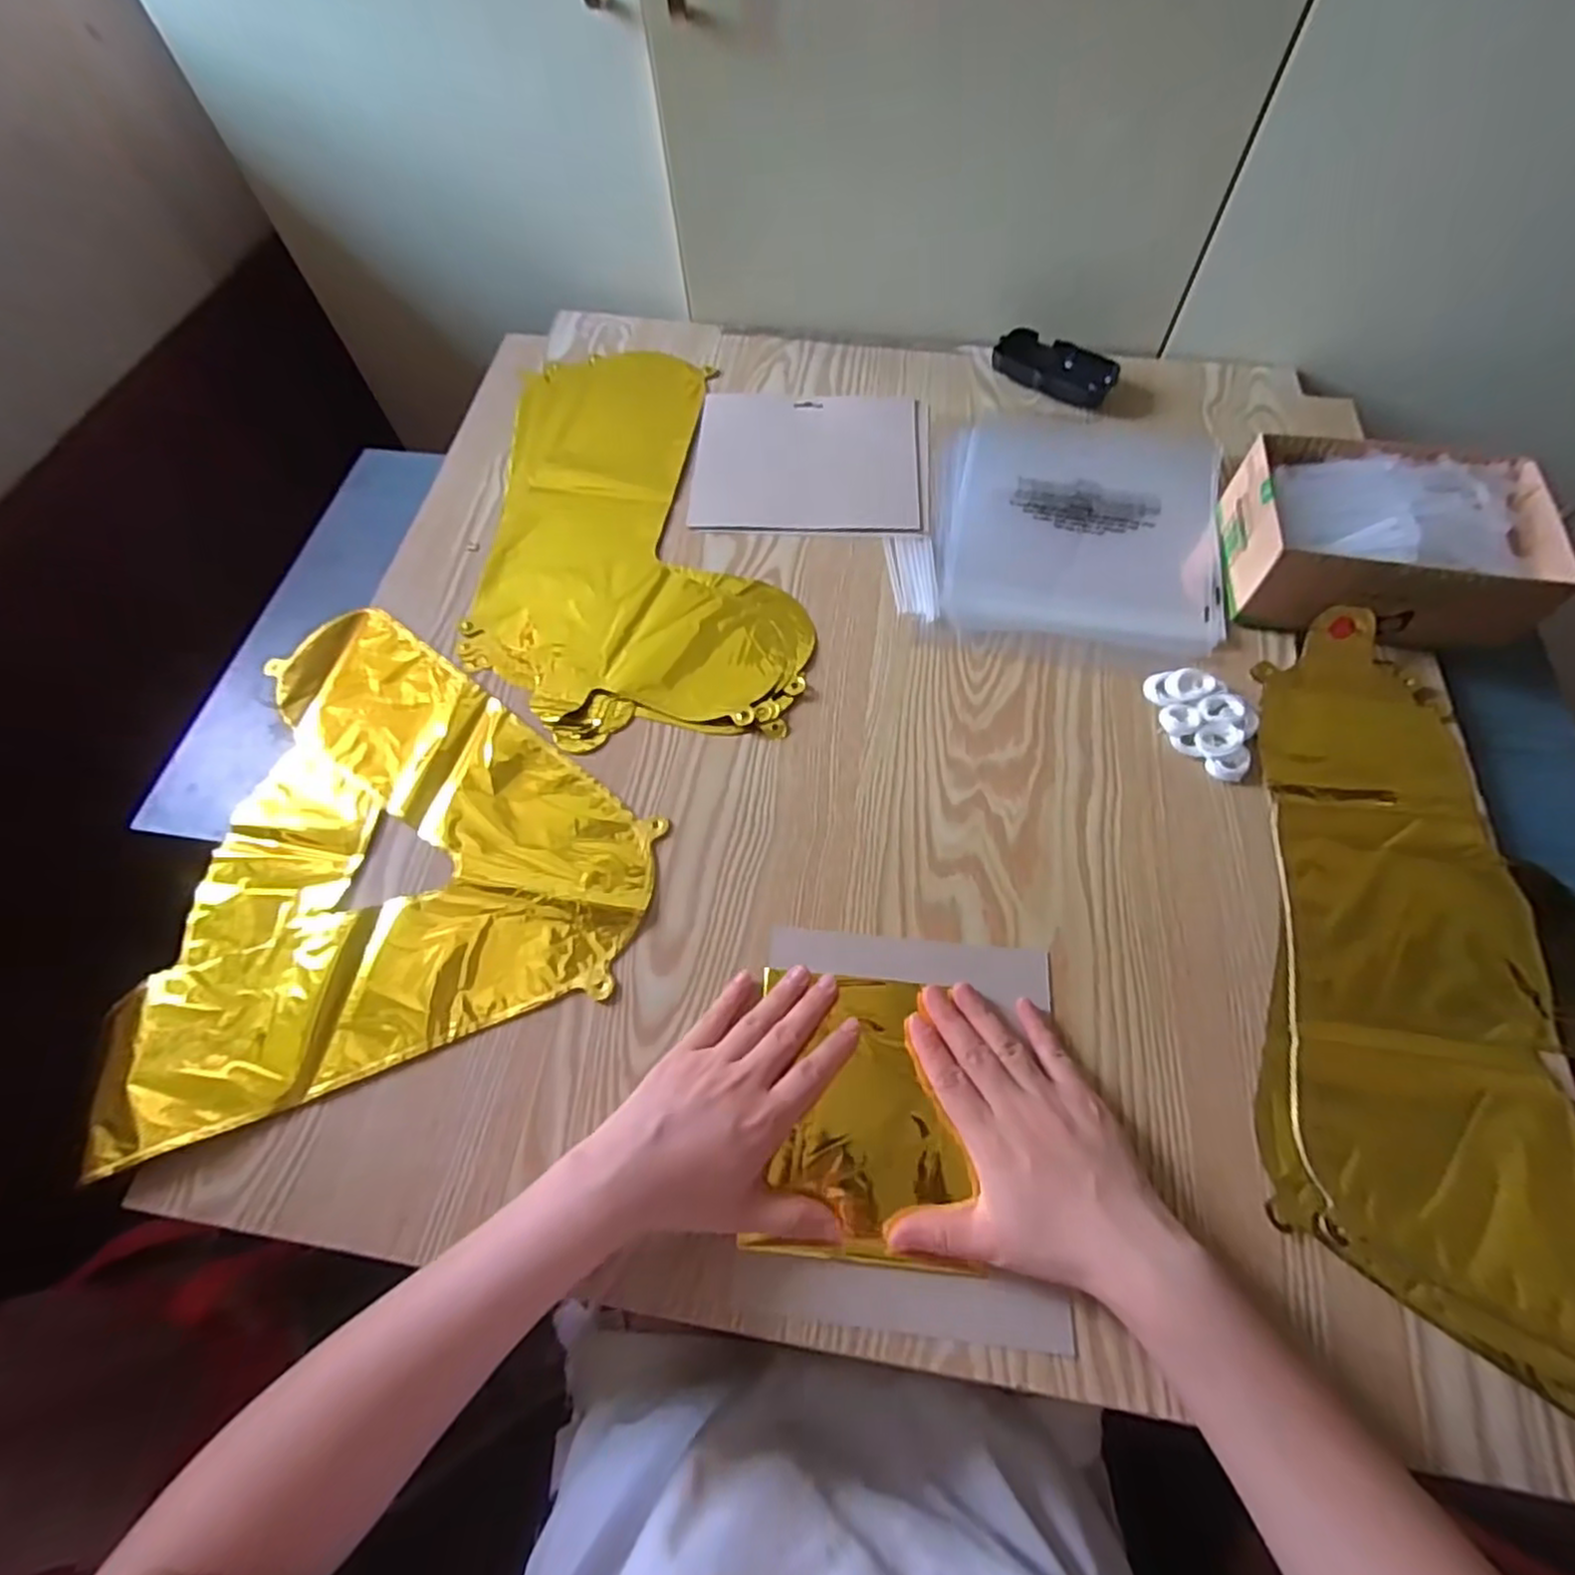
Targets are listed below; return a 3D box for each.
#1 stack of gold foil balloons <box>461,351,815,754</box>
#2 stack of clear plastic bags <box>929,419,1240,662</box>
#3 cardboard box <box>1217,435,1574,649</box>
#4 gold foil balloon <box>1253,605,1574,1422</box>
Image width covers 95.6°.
[{"bbox_3d":[-0.124,-0.223,0.594,0.245,0.008,0.422,-5,62,0],"label":"stack of gold foil balloons"},{"bbox_3d":[0.231,-0.214,0.573,0.215,0.010,0.242,8,63,6],"label":"stack of clear plastic bags"},{"bbox_3d":[0.423,-0.176,0.511,0.188,0.075,0.137,9,63,7],"label":"cardboard box"},{"bbox_3d":[0.364,0.088,0.407,0.168,0.017,0.420,11,64,8],"label":"gold foil balloon"}]

